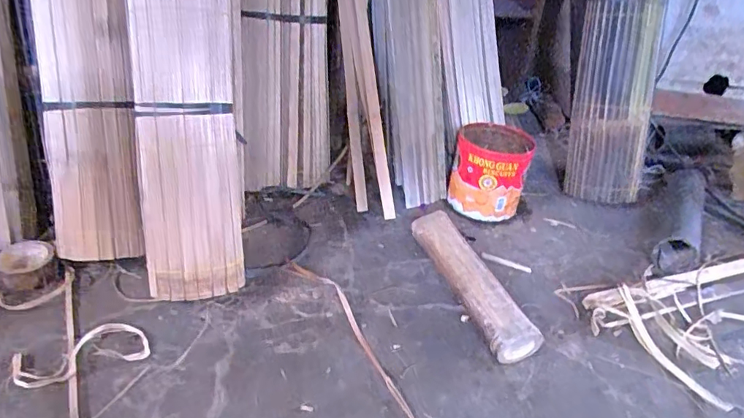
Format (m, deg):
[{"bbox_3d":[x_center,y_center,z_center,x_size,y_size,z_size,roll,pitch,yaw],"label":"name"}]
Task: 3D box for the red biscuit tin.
[{"bbox_3d":[0.237,-0.072,1.051,0.142,0.147,0.176,12,33,9],"label":"red biscuit tin"}]

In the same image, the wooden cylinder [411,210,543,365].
[{"bbox_3d":[0.155,0.114,0.837,0.071,0.059,0.312,-7,35,-18],"label":"wooden cylinder"}]

